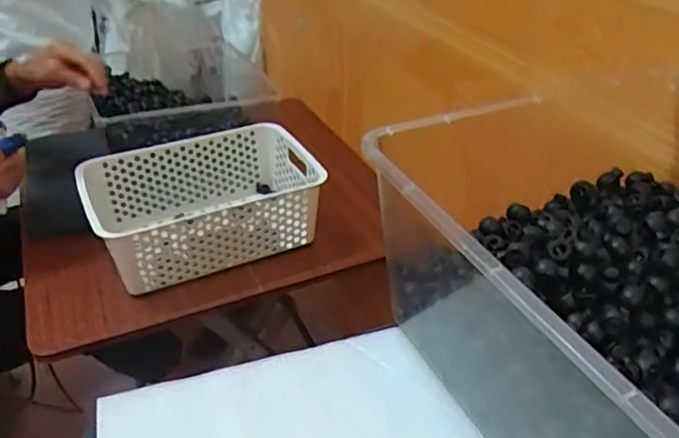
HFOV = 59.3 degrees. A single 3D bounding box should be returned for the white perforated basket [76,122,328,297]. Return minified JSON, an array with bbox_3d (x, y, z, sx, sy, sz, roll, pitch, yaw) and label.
[{"bbox_3d":[-0.190,-0.022,0.854,0.309,0.108,0.210,-17,39,-22],"label":"white perforated basket"}]

